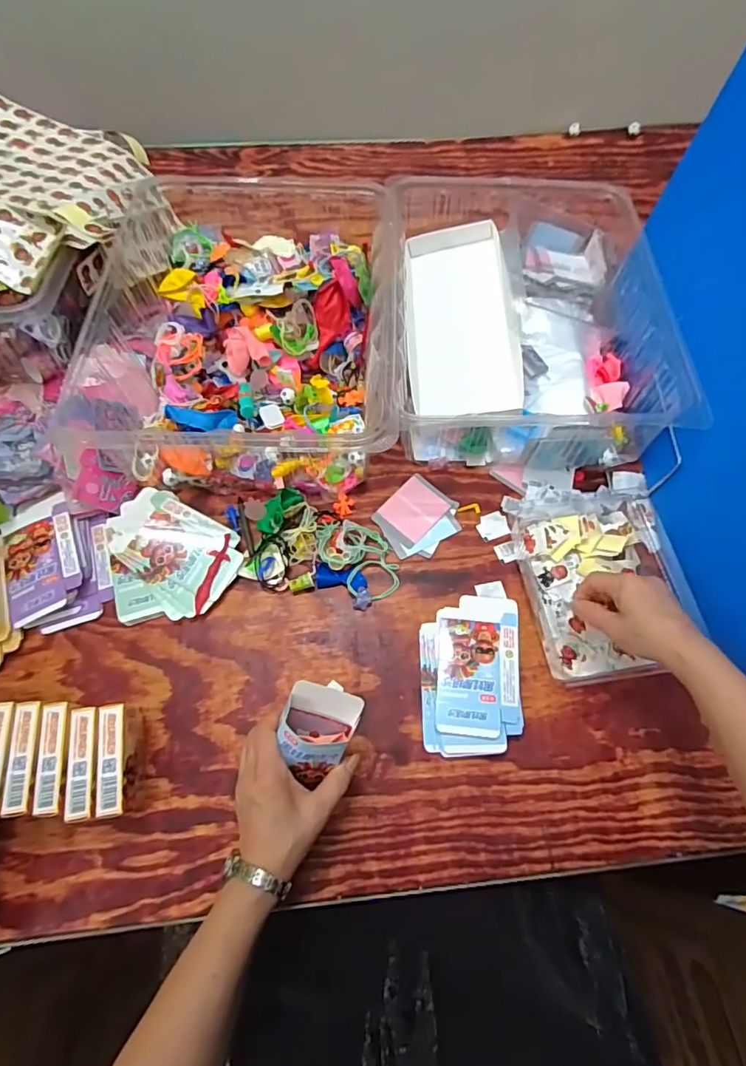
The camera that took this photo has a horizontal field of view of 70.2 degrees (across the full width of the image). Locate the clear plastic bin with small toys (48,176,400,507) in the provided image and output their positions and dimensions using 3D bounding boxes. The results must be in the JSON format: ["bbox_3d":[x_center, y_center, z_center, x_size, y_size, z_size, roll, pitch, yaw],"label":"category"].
[{"bbox_3d":[-0.163,-0.280,0.689,0.387,0.120,0.493,1,64,0],"label":"clear plastic bin with small toys"}]

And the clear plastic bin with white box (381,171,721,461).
[{"bbox_3d":[0.196,-0.306,0.704,0.329,0.118,0.426,2,64,0],"label":"clear plastic bin with white box"}]

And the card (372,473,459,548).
[{"bbox_3d":[0.052,-0.029,0.659,0.066,0.004,0.087,41,71,14],"label":"card"}]

